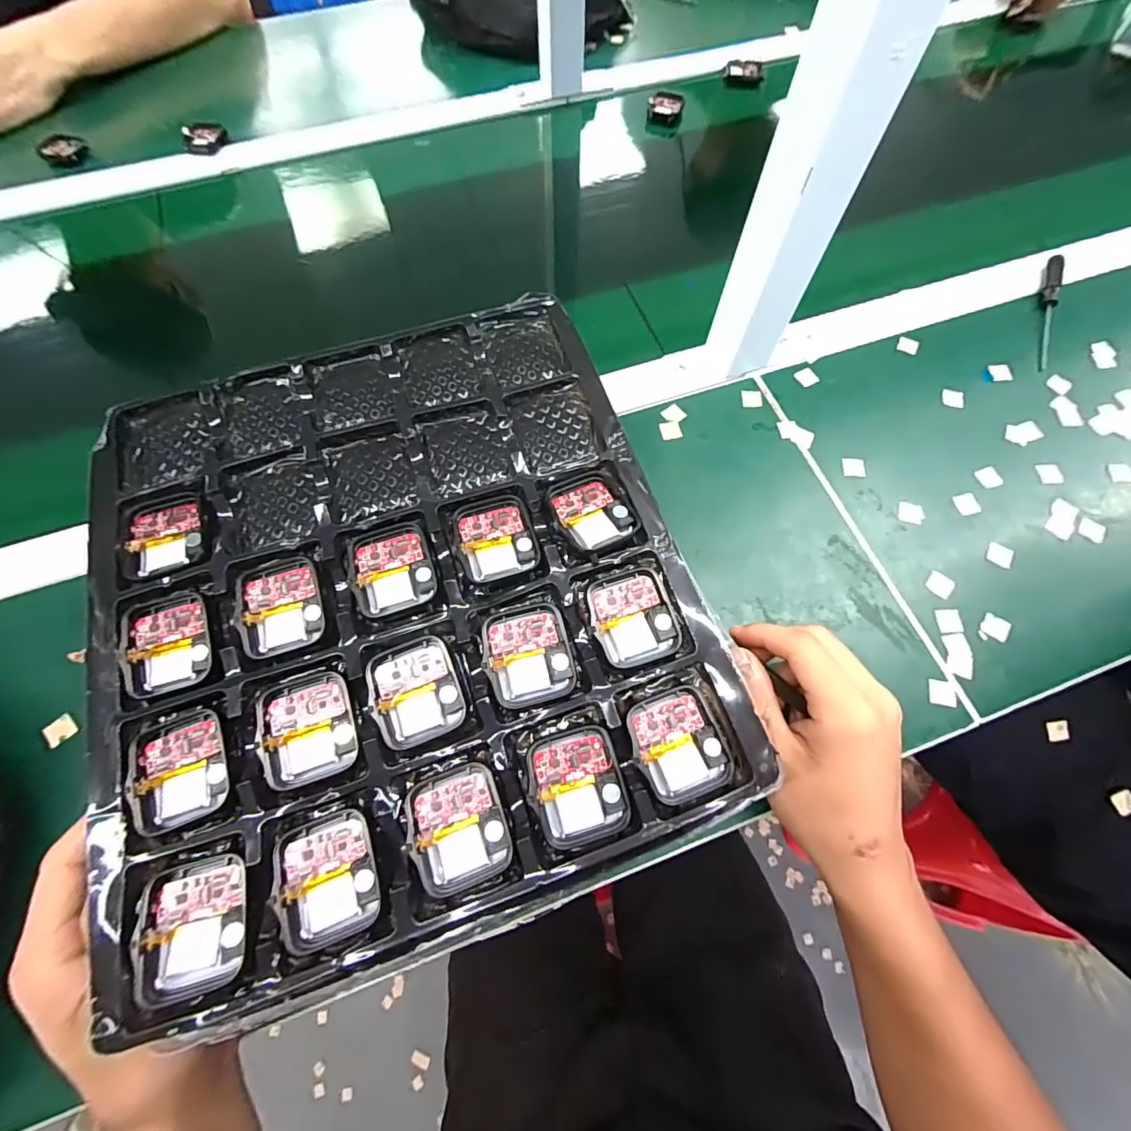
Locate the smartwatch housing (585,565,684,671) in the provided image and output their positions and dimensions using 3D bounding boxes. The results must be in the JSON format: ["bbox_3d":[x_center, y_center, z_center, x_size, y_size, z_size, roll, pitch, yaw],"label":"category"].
[{"bbox_3d":[0.031,0.023,0.221,0.036,0.007,0.043,-17,68,-7],"label":"smartwatch housing"}]

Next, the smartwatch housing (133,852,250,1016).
[{"bbox_3d":[-0.136,0.134,0.180,0.036,0.015,0.043,-22,69,-9],"label":"smartwatch housing"}]

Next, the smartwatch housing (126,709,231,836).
[{"bbox_3d":[-0.158,0.083,0.199,0.035,0.011,0.044,-19,68,-7],"label":"smartwatch housing"}]

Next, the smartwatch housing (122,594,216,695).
[{"bbox_3d":[-0.178,0.035,0.216,0.036,0.008,0.043,-19,68,-7],"label":"smartwatch housing"}]

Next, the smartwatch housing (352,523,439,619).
[{"bbox_3d":[-0.082,0.001,0.229,0.037,0.007,0.042,-17,68,-7],"label":"smartwatch housing"}]

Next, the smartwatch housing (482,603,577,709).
[{"bbox_3d":[-0.016,0.039,0.214,0.037,0.007,0.043,-12,68,-5],"label":"smartwatch housing"}]

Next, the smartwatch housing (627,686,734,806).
[{"bbox_3d":[0.048,0.076,0.205,0.036,0.005,0.041,-20,68,-8],"label":"smartwatch housing"}]

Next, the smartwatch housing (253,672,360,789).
[{"bbox_3d":[-0.108,0.068,0.204,0.035,0.009,0.043,-16,68,-6],"label":"smartwatch housing"}]

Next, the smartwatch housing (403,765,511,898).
[{"bbox_3d":[-0.042,0.106,0.194,0.036,0.011,0.044,-15,68,-6],"label":"smartwatch housing"}]

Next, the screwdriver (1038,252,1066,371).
[{"bbox_3d":[0.432,-0.227,0.428,0.012,0.012,0.130,20,69,9],"label":"screwdriver"}]

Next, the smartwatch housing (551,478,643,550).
[{"bbox_3d":[0.014,-0.028,0.239,0.036,0.008,0.040,-24,69,-9],"label":"smartwatch housing"}]

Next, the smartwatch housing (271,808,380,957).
[{"bbox_3d":[-0.091,0.120,0.184,0.035,0.006,0.043,-16,68,-6],"label":"smartwatch housing"}]

